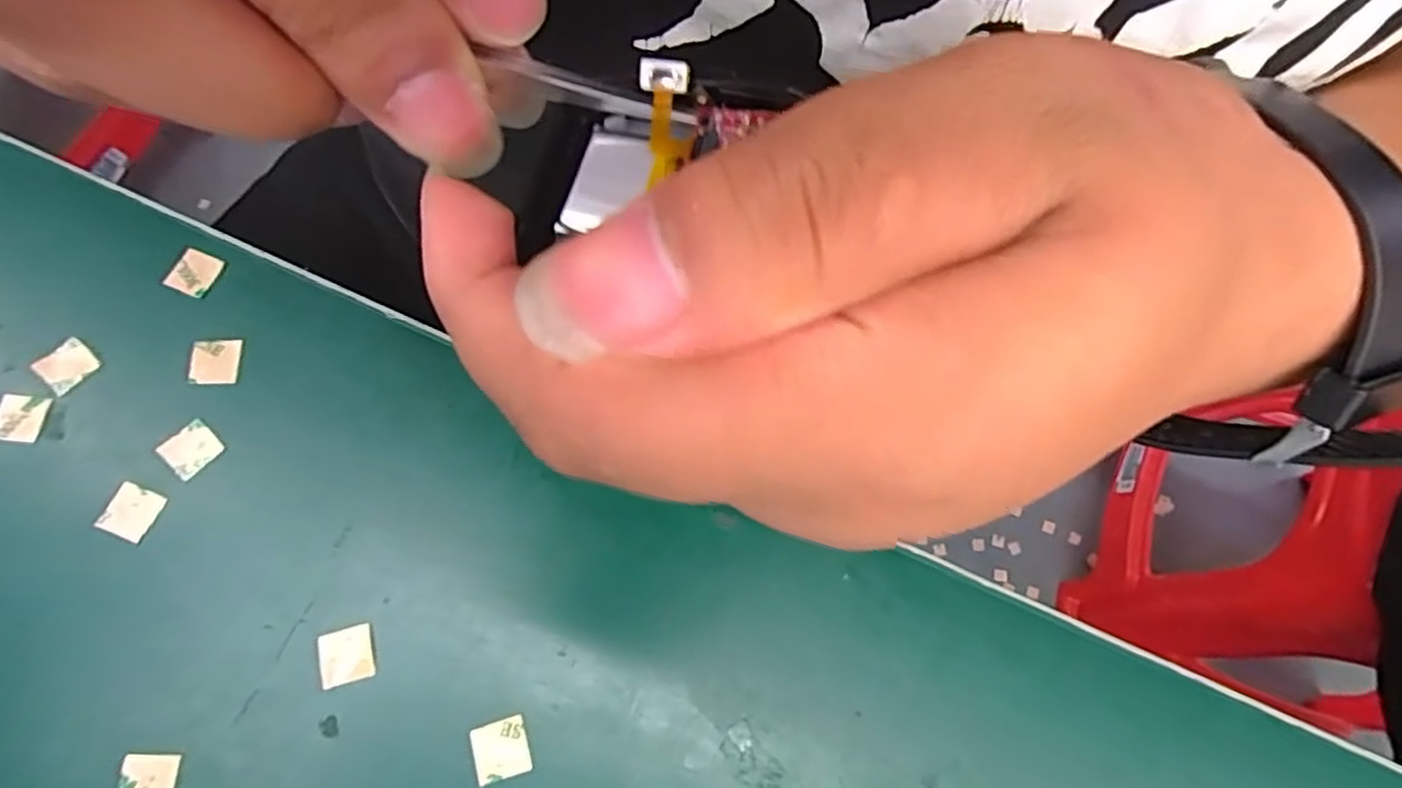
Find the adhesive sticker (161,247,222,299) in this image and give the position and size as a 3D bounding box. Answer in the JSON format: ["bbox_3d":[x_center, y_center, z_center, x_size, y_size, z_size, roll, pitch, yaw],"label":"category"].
[{"bbox_3d":[-0.177,-0.043,0.249,0.014,0.004,0.016,26,71,-5],"label":"adhesive sticker"}]

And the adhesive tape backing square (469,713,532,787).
[{"bbox_3d":[-0.059,0.103,0.207,0.015,0.004,0.016,-15,74,-7],"label":"adhesive tape backing square"}]

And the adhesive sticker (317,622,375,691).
[{"bbox_3d":[-0.106,0.078,0.211,0.016,0.004,0.015,-14,72,-7],"label":"adhesive sticker"}]

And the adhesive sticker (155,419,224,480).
[{"bbox_3d":[-0.164,0.017,0.227,0.014,0.004,0.015,41,75,11],"label":"adhesive sticker"}]

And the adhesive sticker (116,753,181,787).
[{"bbox_3d":[-0.155,0.110,0.199,0.015,0.004,0.016,6,76,-7],"label":"adhesive sticker"}]

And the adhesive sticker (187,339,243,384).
[{"bbox_3d":[-0.163,-0.011,0.239,0.015,0.004,0.015,0,76,-11],"label":"adhesive sticker"}]

